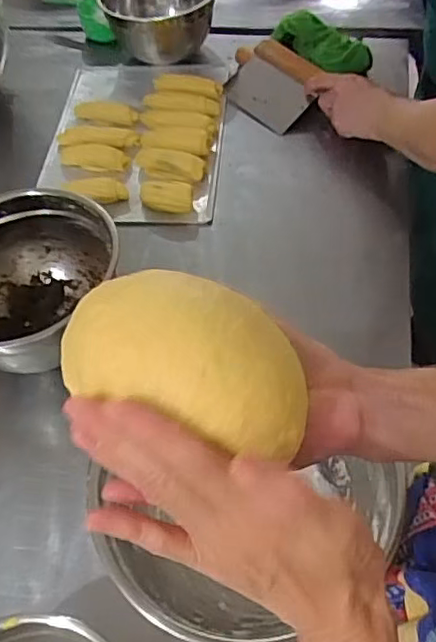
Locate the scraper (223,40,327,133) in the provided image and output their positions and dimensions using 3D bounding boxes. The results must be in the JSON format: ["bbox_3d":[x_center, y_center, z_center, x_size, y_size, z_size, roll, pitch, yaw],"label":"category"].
[{"bbox_3d":[0.087,-0.356,0.919,0.117,0.023,0.146,-48,63,-2],"label":"scraper"}]

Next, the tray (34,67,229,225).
[{"bbox_3d":[-0.121,-0.279,0.882,0.246,0.027,0.338,1,52,6],"label":"tray"}]

